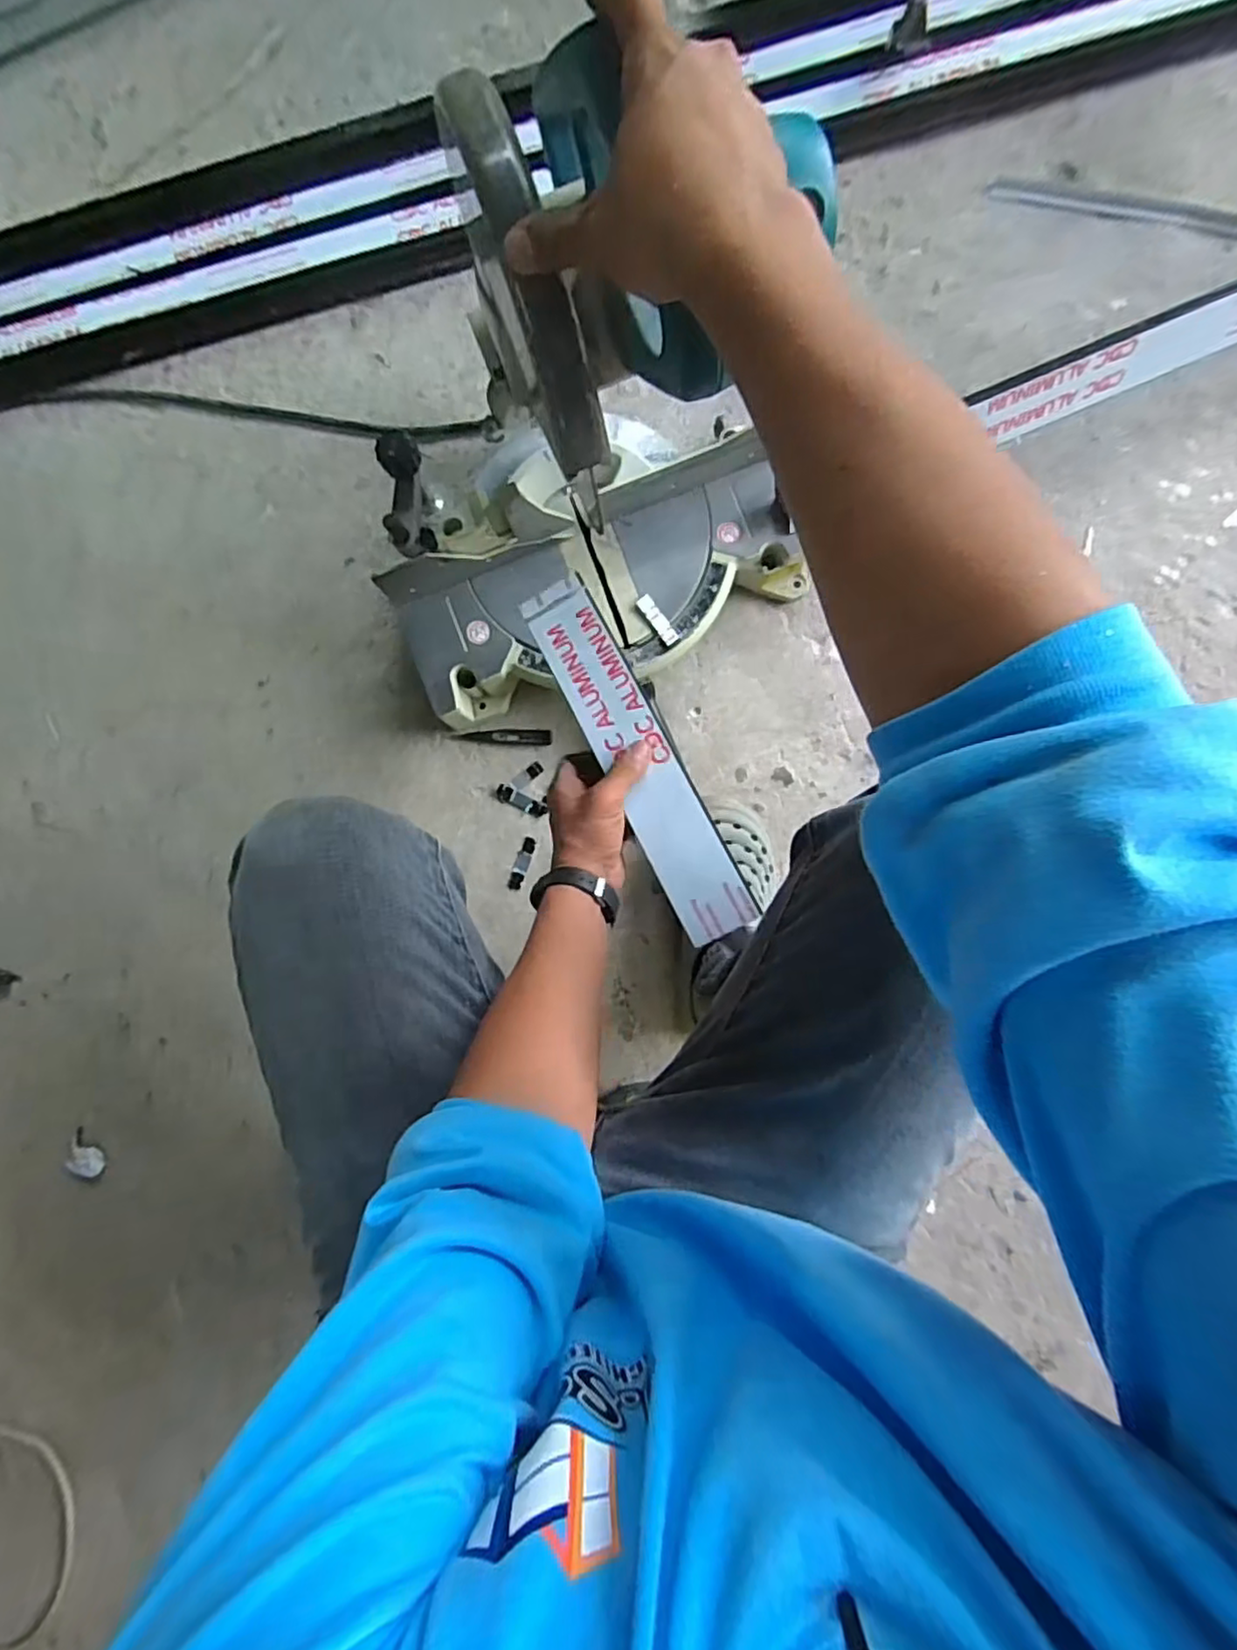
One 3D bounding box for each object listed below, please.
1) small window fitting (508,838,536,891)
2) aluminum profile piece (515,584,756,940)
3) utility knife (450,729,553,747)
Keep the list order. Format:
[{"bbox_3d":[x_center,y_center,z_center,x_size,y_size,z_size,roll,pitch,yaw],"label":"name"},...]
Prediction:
[{"bbox_3d":[-0.118,0.047,0.809,0.019,0.007,0.067,19,91,2],"label":"small window fitting"},{"bbox_3d":[0.015,-0.063,0.566,0.065,0.014,0.336,-28,79,2],"label":"aluminum profile piece"},{"bbox_3d":[-0.143,-0.108,0.810,0.121,0.010,0.019,1,90,2],"label":"utility knife"}]

